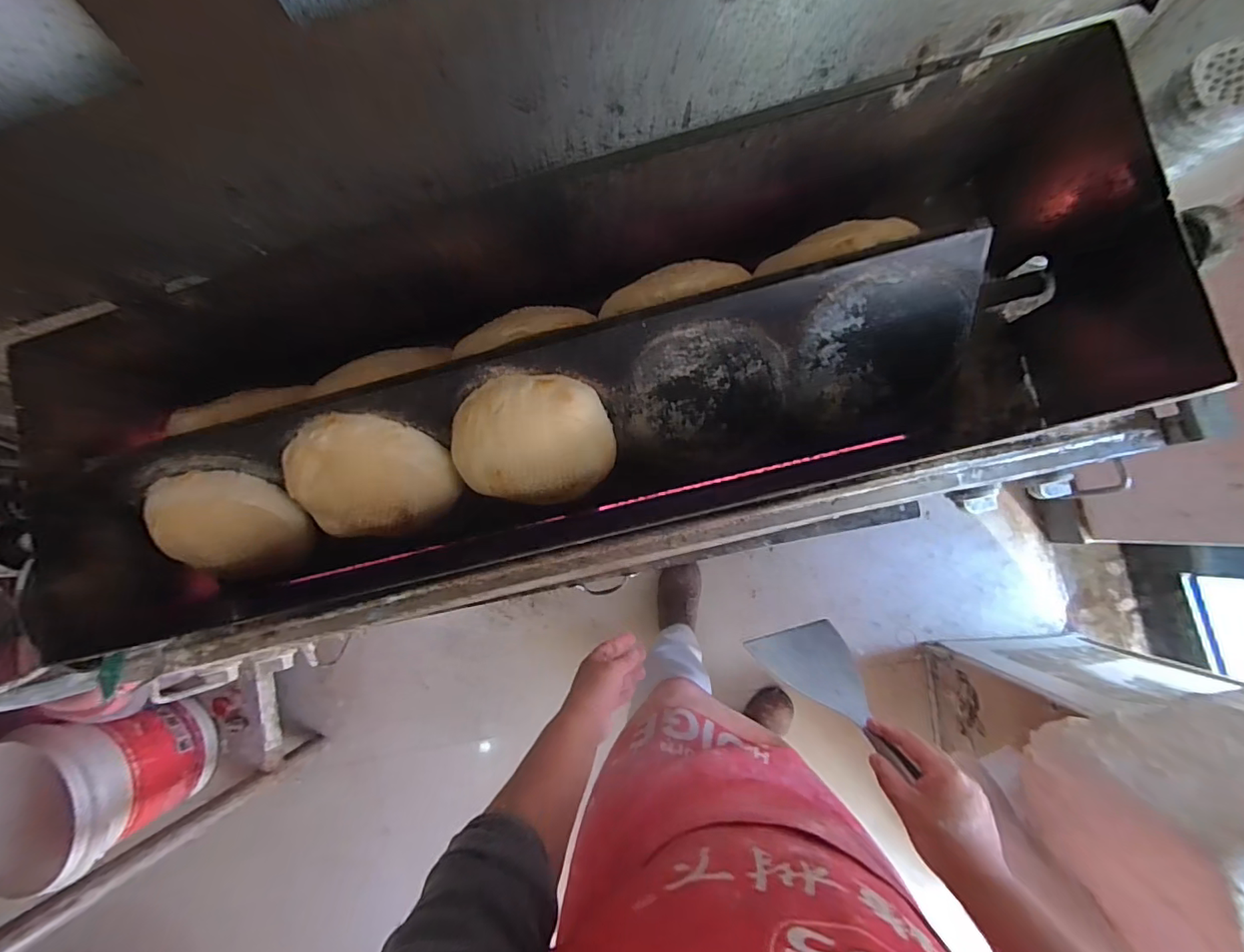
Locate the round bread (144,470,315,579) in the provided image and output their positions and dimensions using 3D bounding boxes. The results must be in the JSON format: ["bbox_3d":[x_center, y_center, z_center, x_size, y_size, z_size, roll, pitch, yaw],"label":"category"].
[{"bbox_3d":[-0.358,0.043,0.485,0.131,0.083,0.099,-6,84,6],"label":"round bread"}]

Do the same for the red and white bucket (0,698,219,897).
[{"bbox_3d":[-0.986,0.568,0.970,0.269,0.258,0.248,-16,83,4],"label":"red and white bucket"}]

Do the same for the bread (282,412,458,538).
[{"bbox_3d":[-0.222,0.000,0.467,0.142,0.078,0.106,-2,84,6],"label":"bread"}]

